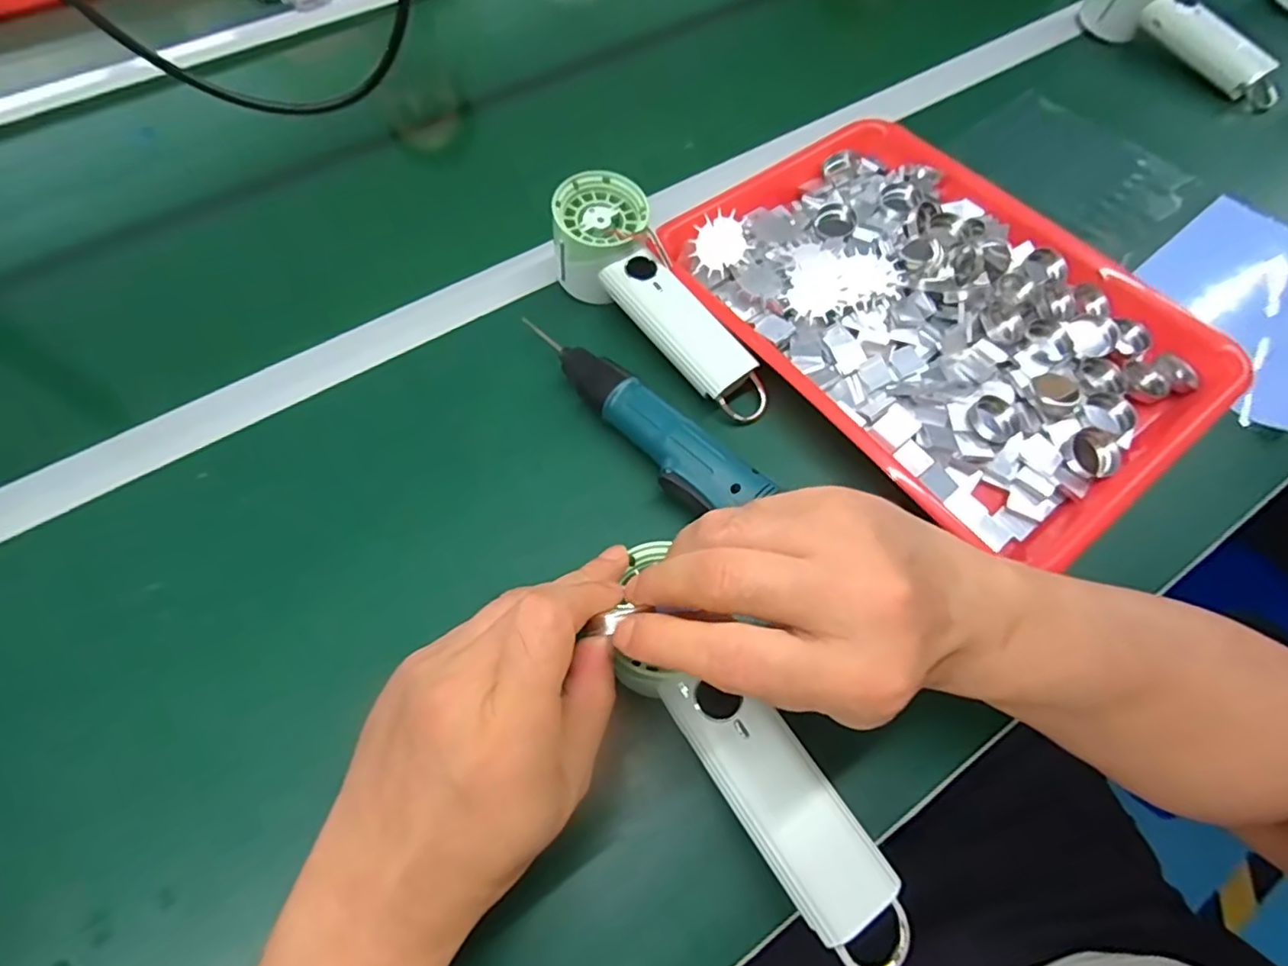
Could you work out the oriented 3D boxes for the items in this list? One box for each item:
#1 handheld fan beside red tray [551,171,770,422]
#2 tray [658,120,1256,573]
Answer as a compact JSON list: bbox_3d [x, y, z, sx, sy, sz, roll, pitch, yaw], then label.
[{"bbox_3d":[0.010,-0.117,0.407,0.062,0.049,0.191,-36,81,-17],"label":"handheld fan beside red tray"},{"bbox_3d":[0.194,-0.122,0.413,0.249,0.034,0.340,-34,68,-16],"label":"tray"}]

